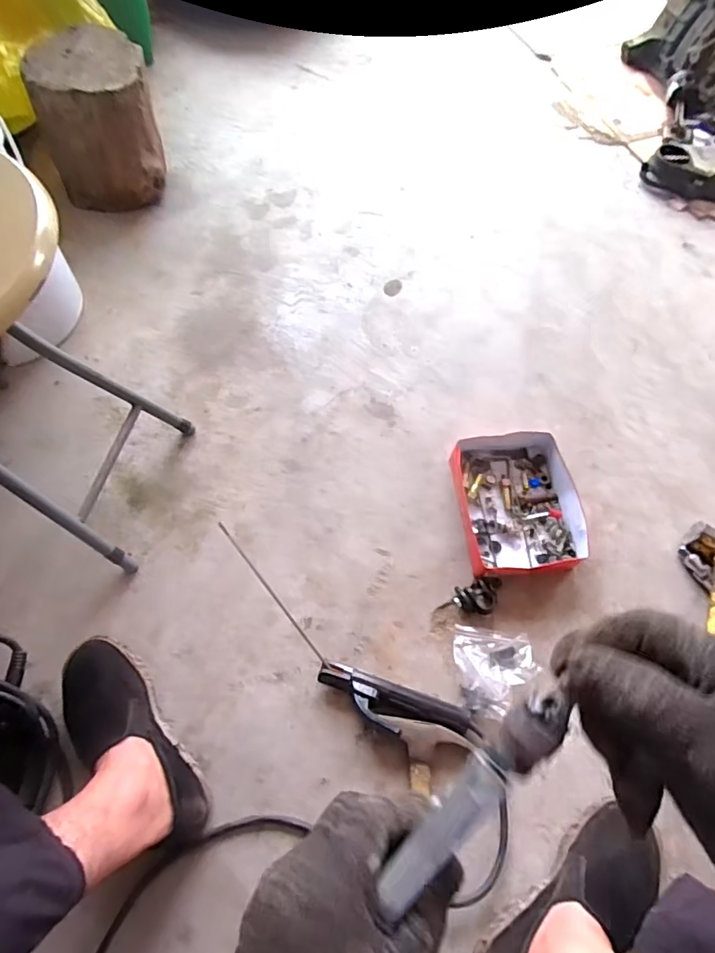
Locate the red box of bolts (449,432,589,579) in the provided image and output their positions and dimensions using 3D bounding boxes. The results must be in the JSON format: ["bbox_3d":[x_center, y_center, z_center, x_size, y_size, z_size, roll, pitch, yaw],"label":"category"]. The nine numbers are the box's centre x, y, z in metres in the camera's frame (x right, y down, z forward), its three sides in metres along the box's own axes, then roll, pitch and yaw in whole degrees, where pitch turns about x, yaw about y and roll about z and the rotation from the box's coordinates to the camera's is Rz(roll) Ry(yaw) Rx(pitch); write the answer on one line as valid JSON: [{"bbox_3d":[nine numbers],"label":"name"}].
[{"bbox_3d":[0.234,0.039,0.775,0.172,0.050,0.211,-5,65,-4],"label":"red box of bolts"}]

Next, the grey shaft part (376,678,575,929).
[{"bbox_3d":[0.057,0.155,0.255,0.022,0.026,0.132,37,100,15],"label":"grey shaft part"}]

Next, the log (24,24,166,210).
[{"bbox_3d":[-0.495,-0.682,1.014,0.216,0.228,0.210,-19,66,-11],"label":"log"}]

